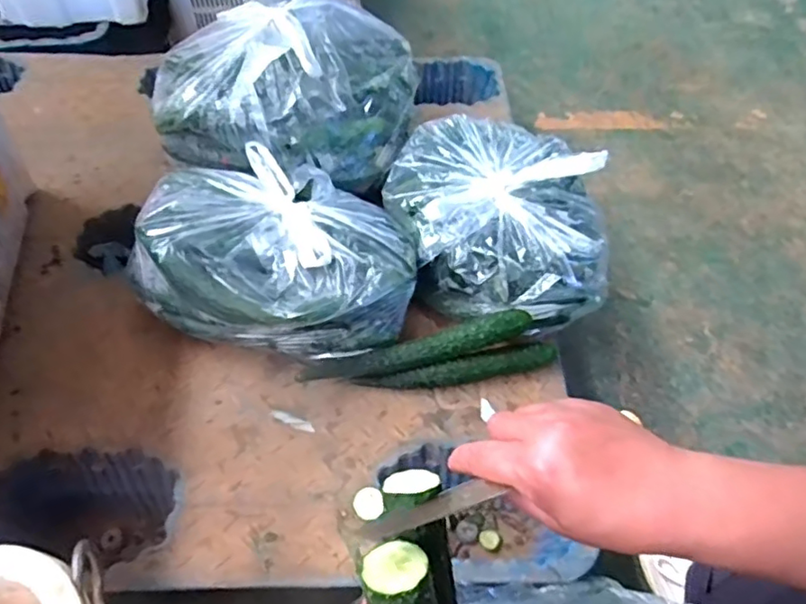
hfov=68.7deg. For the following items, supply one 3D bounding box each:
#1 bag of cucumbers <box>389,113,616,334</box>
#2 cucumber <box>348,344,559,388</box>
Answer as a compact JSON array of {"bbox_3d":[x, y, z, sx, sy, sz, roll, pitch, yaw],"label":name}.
[{"bbox_3d":[0.124,-0.125,0.801,0.263,0.193,0.295,-5,54,-6],"label":"bag of cucumbers"},{"bbox_3d":[0.075,0.088,0.770,0.264,0.042,0.029,-7,54,-7],"label":"cucumber"}]

